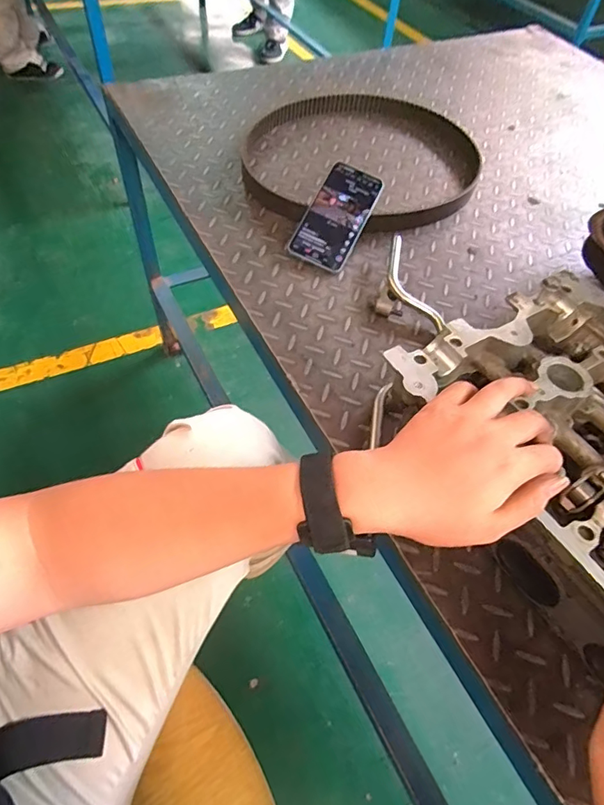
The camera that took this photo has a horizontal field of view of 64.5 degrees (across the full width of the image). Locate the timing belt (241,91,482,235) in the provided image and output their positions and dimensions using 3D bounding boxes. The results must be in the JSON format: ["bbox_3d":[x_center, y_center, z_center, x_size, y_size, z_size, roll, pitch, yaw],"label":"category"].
[{"bbox_3d":[0.093,-0.404,0.786,0.381,0.042,0.370,-2,57,-4],"label":"timing belt"}]

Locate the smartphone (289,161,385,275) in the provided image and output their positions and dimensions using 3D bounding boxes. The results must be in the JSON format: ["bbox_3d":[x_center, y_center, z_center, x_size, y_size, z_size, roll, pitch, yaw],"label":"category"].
[{"bbox_3d":[0.048,-0.253,0.649,0.081,0.012,0.156,26,79,1],"label":"smartphone"}]

